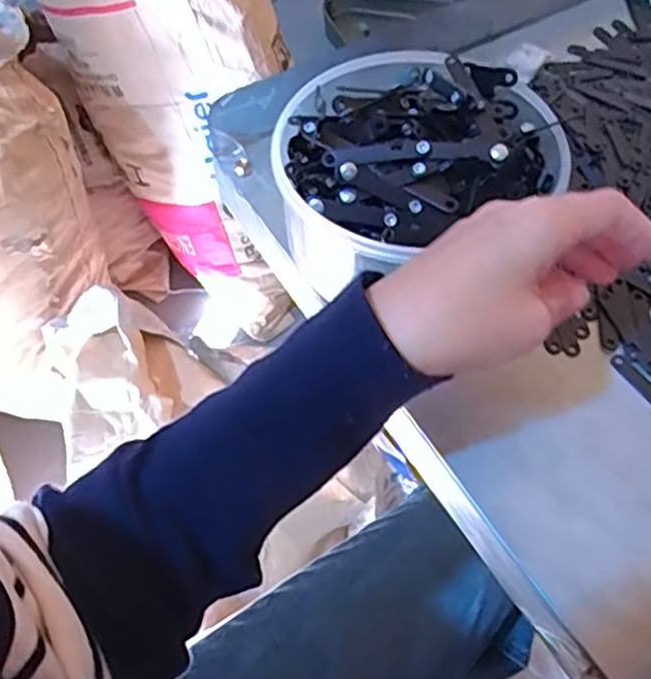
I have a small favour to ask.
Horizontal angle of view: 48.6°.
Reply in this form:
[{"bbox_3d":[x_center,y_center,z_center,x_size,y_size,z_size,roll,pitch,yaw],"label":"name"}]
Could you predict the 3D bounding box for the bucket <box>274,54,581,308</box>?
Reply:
[{"bbox_3d":[0.045,-0.092,0.398,0.152,0.095,0.123,-34,62,-19],"label":"bucket"}]

